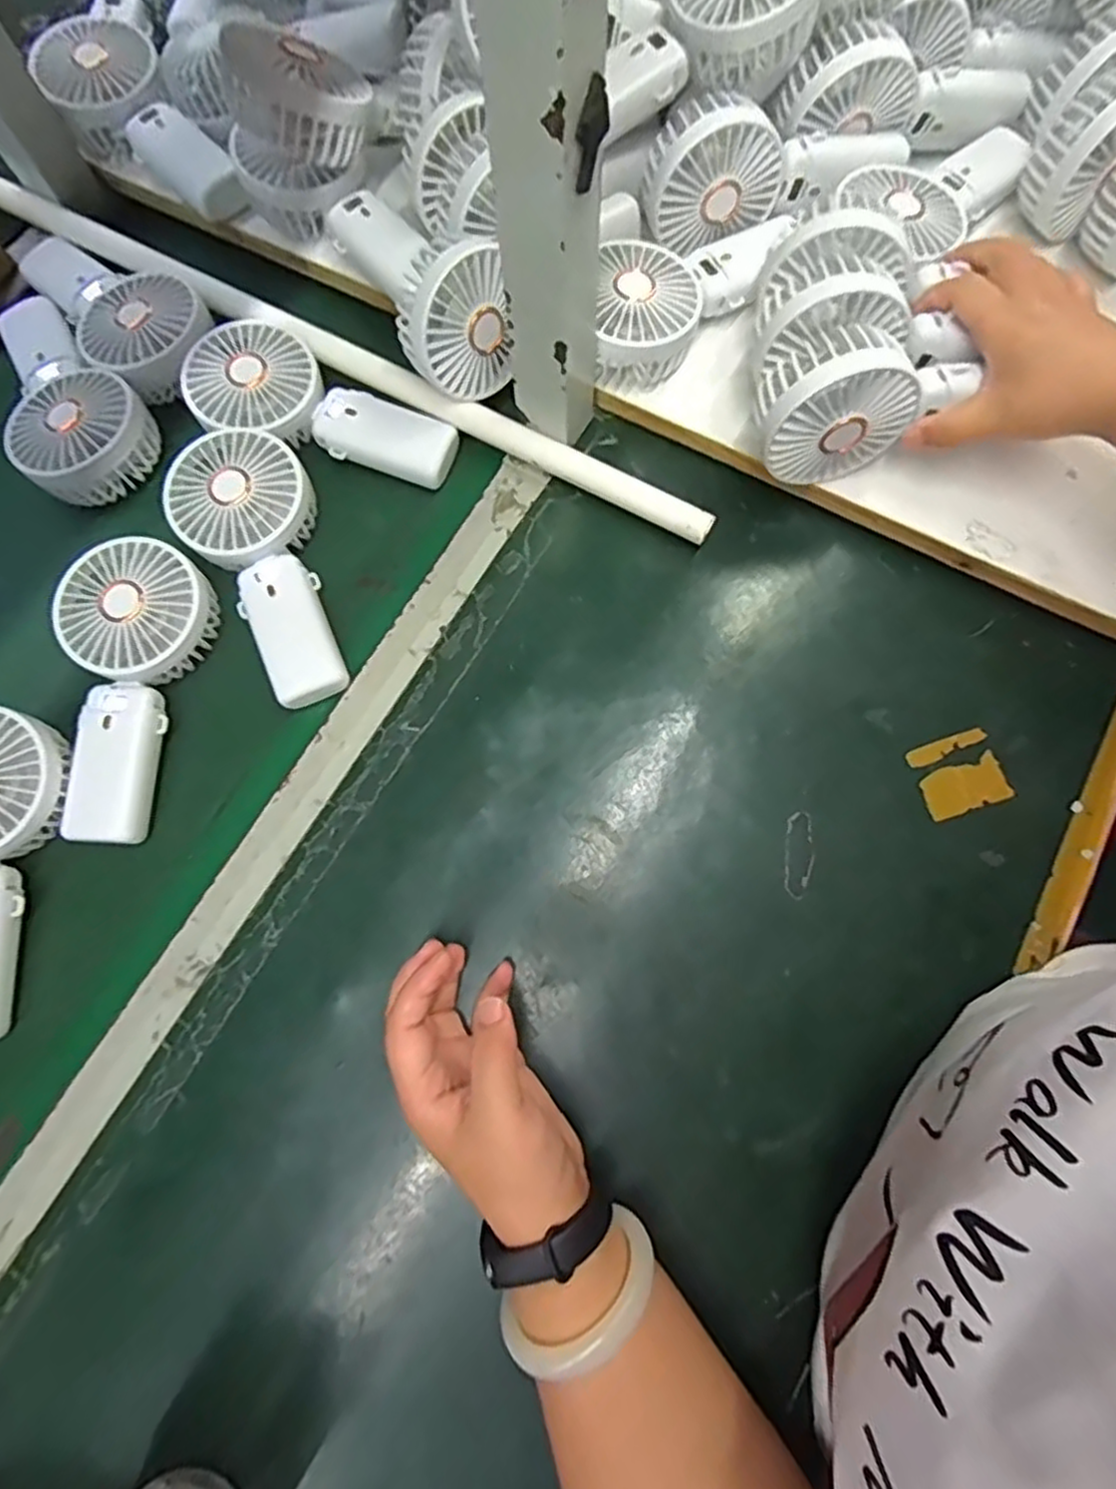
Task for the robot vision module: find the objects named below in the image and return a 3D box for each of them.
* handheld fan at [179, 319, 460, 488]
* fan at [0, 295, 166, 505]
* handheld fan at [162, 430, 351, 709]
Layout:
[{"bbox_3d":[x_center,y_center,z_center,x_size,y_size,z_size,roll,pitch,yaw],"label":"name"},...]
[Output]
[{"bbox_3d":[-0.165,-0.219,0.486,0.176,0.053,0.089,29,77,9],"label":"handheld fan"},{"bbox_3d":[-0.354,-0.247,0.491,0.084,0.036,0.185,-40,77,-9],"label":"fan"},{"bbox_3d":[-0.178,-0.116,0.454,0.084,0.048,0.177,-33,76,-8],"label":"handheld fan"}]

